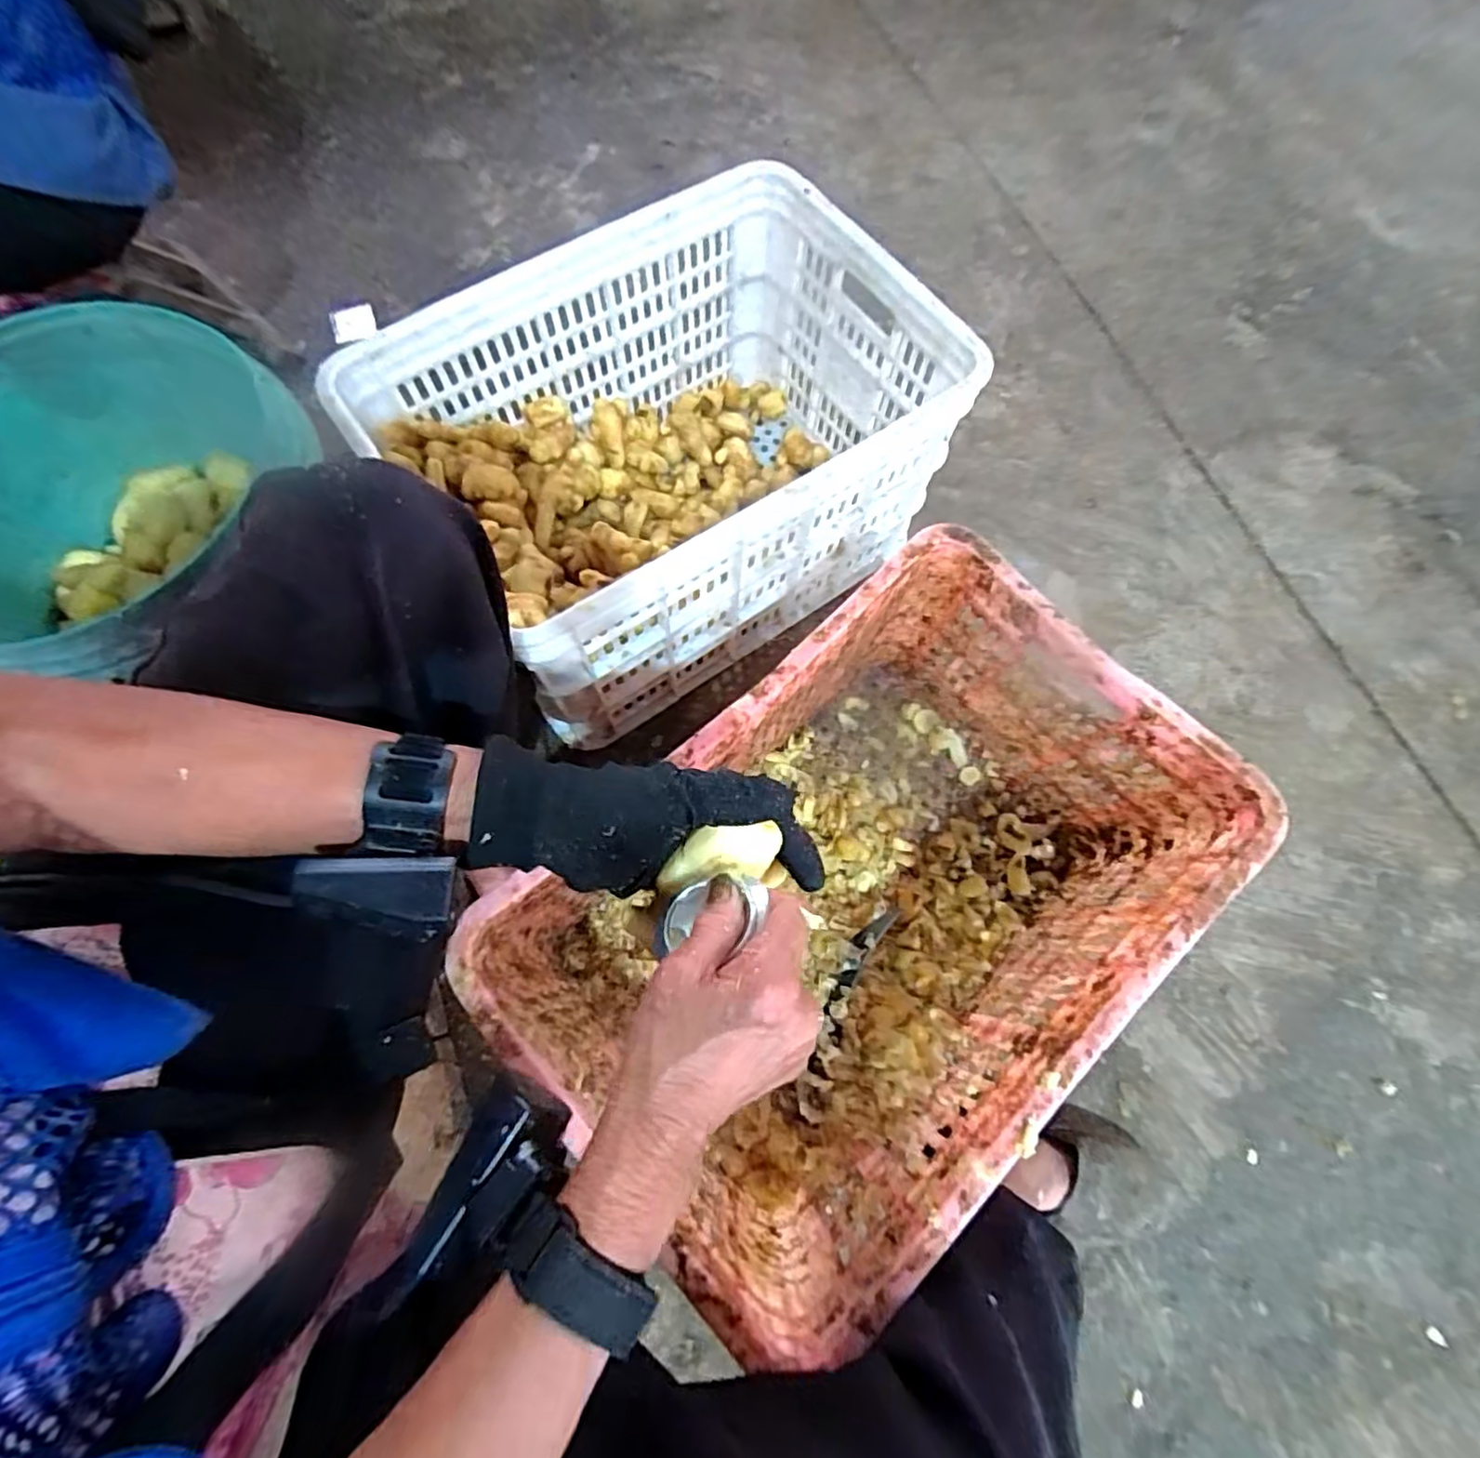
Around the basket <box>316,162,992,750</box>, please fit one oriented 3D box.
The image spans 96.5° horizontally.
[{"bbox_3d":[-0.069,-0.285,0.728,0.495,0.292,0.357,-36,77,-12],"label":"basket"}]

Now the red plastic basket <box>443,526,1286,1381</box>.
[{"bbox_3d":[0.102,0.147,0.594,0.509,0.282,0.338,-40,77,-12],"label":"red plastic basket"}]

